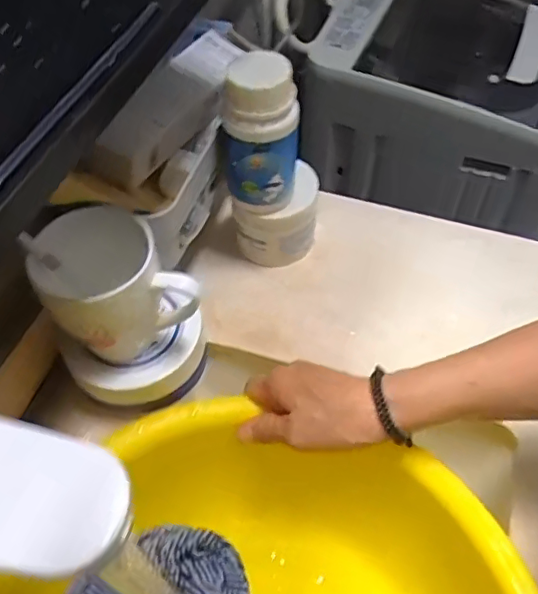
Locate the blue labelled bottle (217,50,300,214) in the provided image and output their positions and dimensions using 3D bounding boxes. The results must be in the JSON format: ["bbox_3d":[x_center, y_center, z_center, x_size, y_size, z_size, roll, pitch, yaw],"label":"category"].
[{"bbox_3d":[-0.006,-0.133,0.477,0.059,0.127,0.052,15,56,12],"label":"blue labelled bottle"}]

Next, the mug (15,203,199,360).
[{"bbox_3d":[-0.114,-0.005,0.422,0.091,0.108,0.084,-1,54,1],"label":"mug"}]

